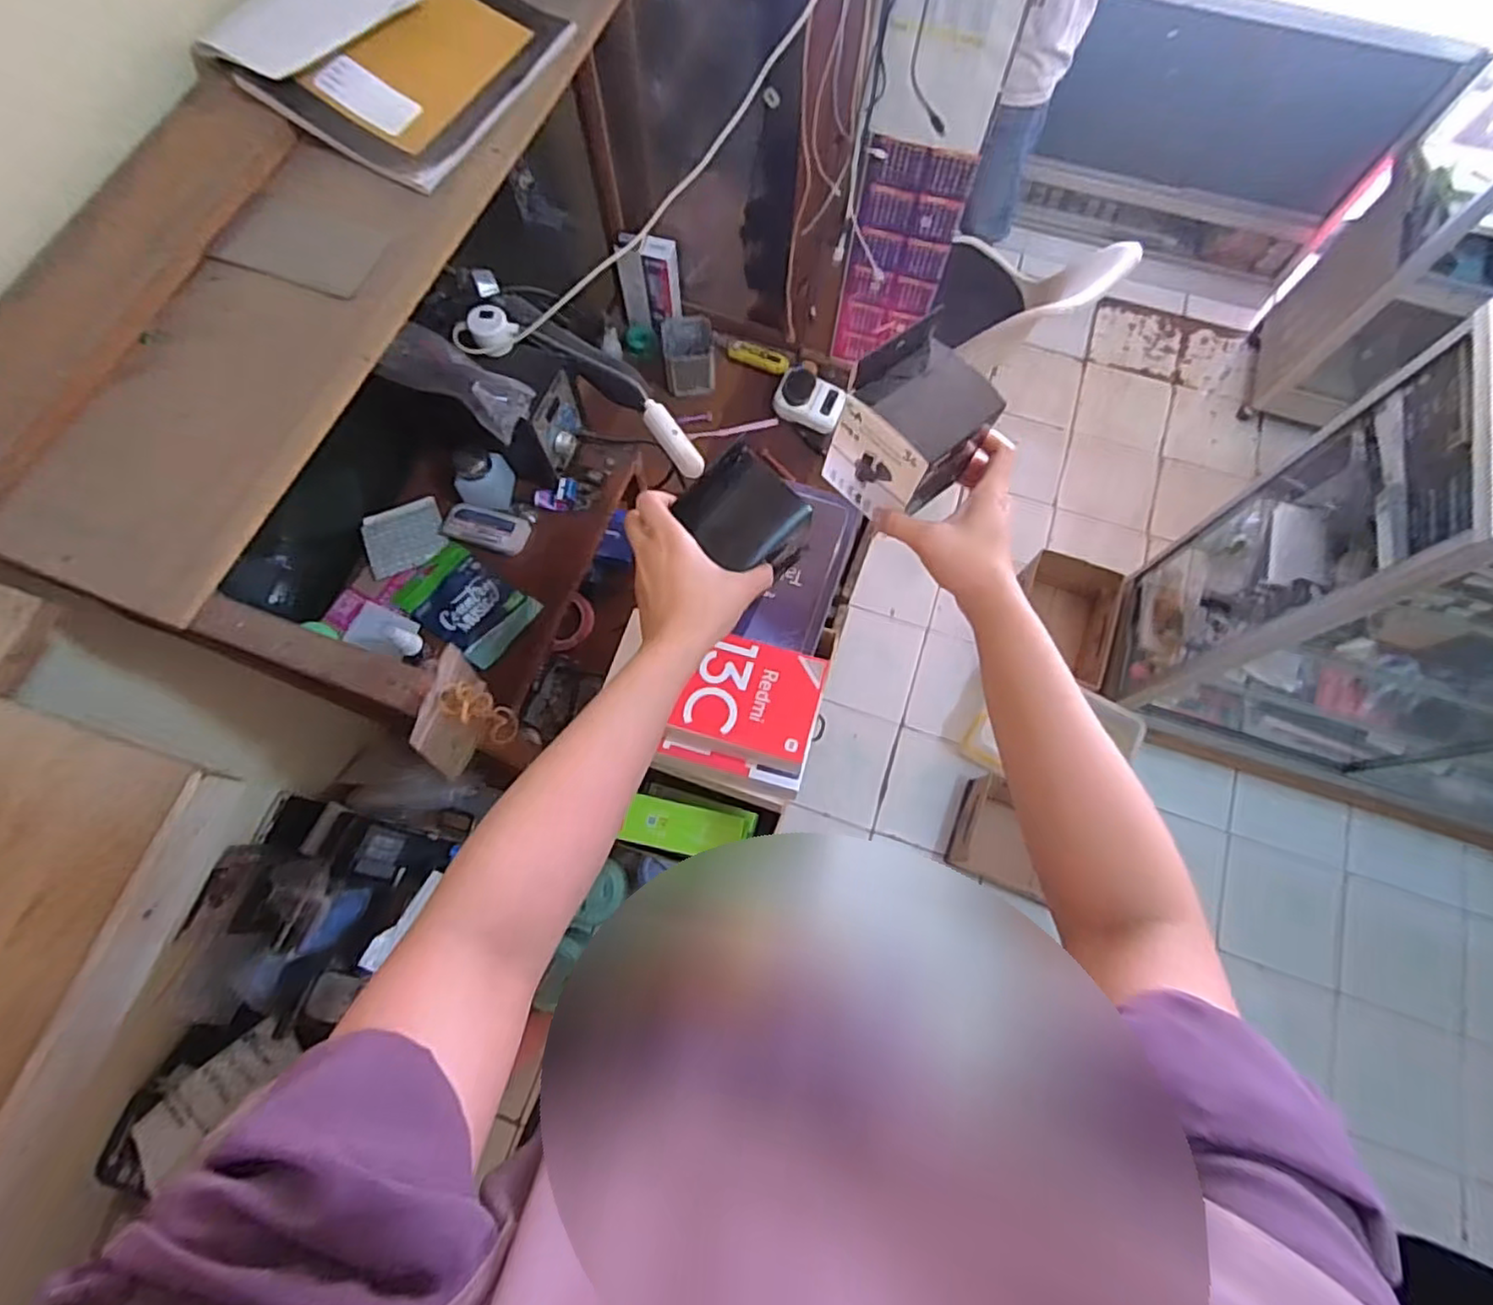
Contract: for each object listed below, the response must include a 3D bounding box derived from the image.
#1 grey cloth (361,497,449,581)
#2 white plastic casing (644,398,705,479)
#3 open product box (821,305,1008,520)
[{"bbox_3d":[-0.416,-0.141,0.821,0.091,0.006,0.099,-18,65,-16],"label":"grey cloth"},{"bbox_3d":[-0.073,-0.212,0.661,0.024,0.015,0.093,-34,76,-11],"label":"white plastic casing"},{"bbox_3d":[0.123,-0.163,0.489,0.100,0.106,0.083,-41,77,-13],"label":"open product box"}]

